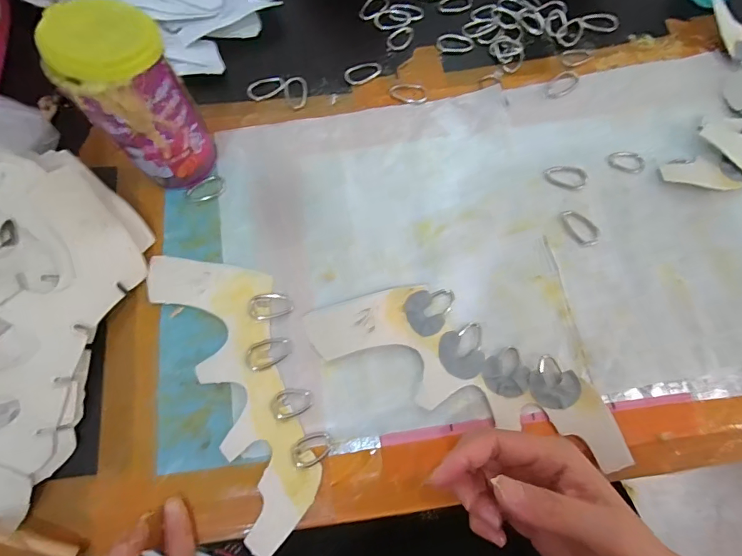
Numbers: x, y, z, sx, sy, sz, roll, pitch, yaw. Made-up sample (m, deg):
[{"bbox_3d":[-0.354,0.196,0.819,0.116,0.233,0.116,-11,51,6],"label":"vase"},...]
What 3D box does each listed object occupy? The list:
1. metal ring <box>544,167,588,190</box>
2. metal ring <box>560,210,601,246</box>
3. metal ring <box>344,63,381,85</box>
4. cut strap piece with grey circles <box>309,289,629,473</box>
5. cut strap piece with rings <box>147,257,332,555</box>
[{"bbox_3d":[0.162,-0.084,0.359,0.034,0.007,0.019,17,74,6],"label":"metal ring"},{"bbox_3d":[0.169,-0.041,0.349,0.022,0.004,0.036,-33,75,-8],"label":"metal ring"},{"bbox_3d":[-0.006,-0.188,0.399,0.035,0.005,0.017,-17,73,-4],"label":"metal ring"},{"bbox_3d":[0.070,0.060,0.313,0.231,0.012,0.075,23,75,8],"label":"cut strap piece with grey circles"},{"bbox_3d":[-0.089,0.069,0.320,0.085,0.004,0.219,-28,74,-7],"label":"cut strap piece with rings"}]

